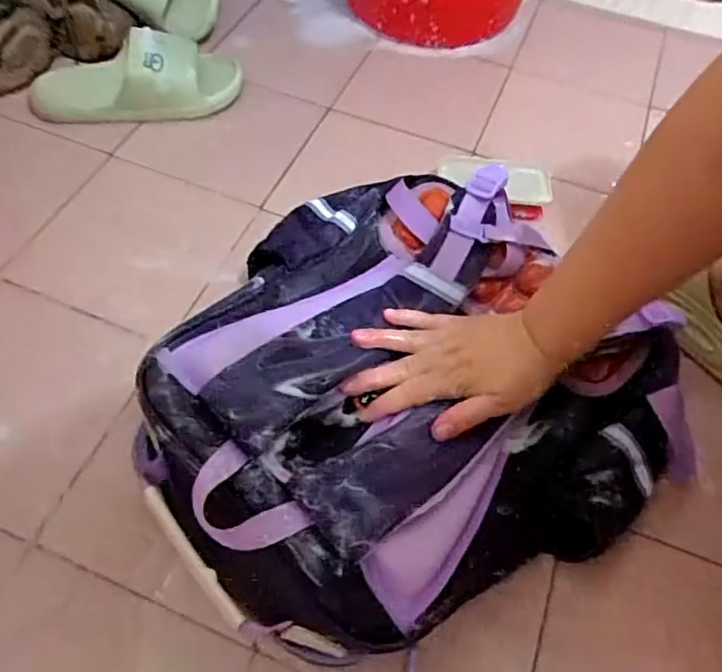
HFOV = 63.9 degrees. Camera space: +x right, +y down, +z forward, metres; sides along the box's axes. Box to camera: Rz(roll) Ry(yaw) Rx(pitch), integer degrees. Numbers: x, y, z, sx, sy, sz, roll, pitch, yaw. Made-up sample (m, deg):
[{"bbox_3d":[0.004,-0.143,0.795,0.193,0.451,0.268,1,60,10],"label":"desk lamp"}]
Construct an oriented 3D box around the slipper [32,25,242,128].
[{"bbox_3d":[-0.277,-0.321,0.720,0.245,0.076,0.121,1,61,-2],"label":"slipper"}]

